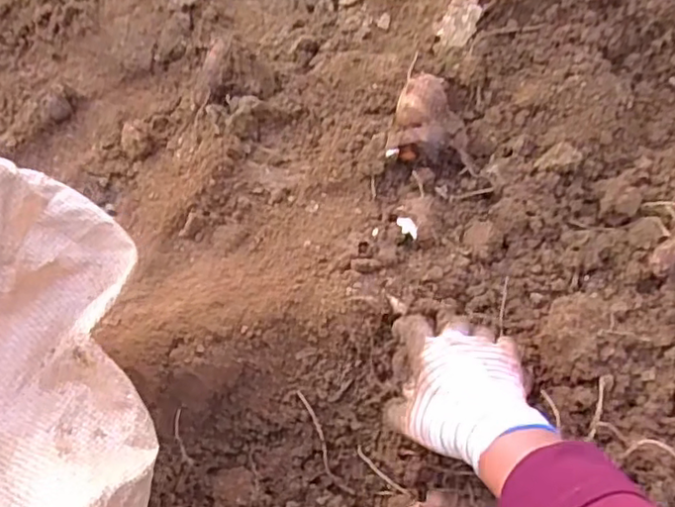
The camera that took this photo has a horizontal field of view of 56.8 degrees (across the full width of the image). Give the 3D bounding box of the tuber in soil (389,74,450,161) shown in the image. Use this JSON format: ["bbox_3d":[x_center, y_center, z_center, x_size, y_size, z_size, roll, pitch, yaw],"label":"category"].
[{"bbox_3d":[0.089,-0.144,0.662,0.058,0.041,0.105,11,66,11],"label":"tuber in soil"}]

